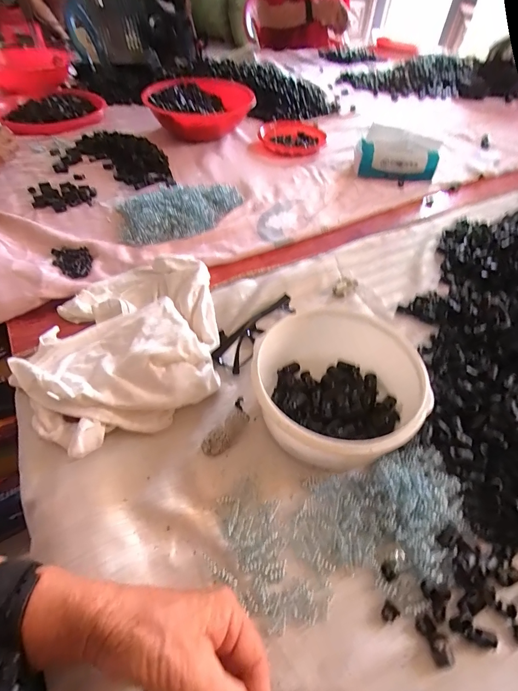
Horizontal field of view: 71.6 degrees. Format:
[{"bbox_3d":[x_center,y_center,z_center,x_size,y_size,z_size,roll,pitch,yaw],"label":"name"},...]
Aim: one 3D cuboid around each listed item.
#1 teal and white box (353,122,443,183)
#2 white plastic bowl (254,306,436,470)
[{"bbox_3d":[0.278,-0.381,0.730,0.160,0.080,0.071,17,51,11],"label":"teal and white box"},{"bbox_3d":[0.074,0.045,0.360,0.152,0.074,0.151,1,49,-1],"label":"white plastic bowl"}]

